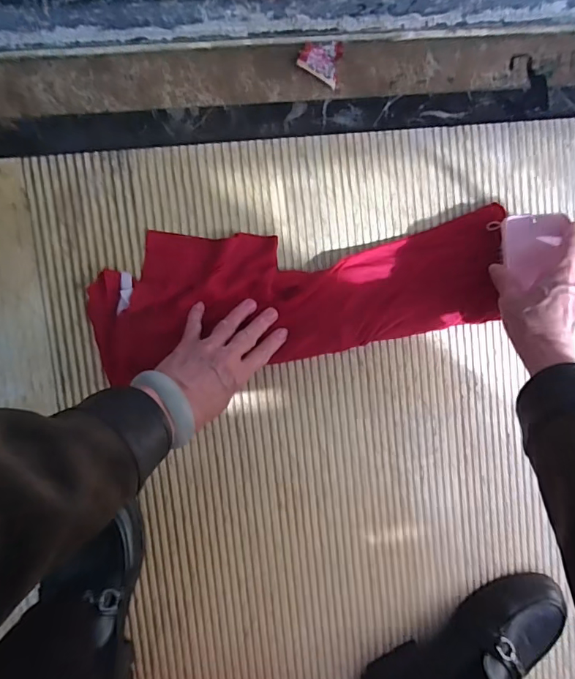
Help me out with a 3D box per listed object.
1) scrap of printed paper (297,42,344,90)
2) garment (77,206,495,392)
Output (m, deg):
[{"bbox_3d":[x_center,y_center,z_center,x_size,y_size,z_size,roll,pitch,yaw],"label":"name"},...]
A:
[{"bbox_3d":[0.040,-0.302,0.482,0.049,0.010,0.048,28,92,-8],"label":"scrap of printed paper"},{"bbox_3d":[0.018,-0.049,0.462,0.414,0.028,0.129,-6,94,-7],"label":"garment"}]

